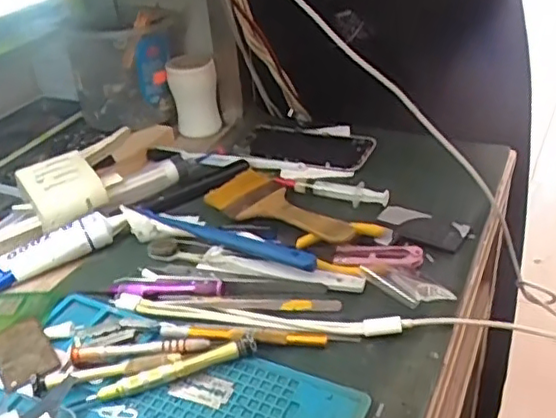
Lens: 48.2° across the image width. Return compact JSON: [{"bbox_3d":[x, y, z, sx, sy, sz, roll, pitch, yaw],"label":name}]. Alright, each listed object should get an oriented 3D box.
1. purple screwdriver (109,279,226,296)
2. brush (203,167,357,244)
[{"bbox_3d":[-0.086,0.060,0.480,0.092,0.010,0.015,1,33,7],"label":"purple screwdriver"},{"bbox_3d":[-0.002,-0.001,0.551,0.064,0.018,0.159,-23,38,-27],"label":"brush"}]

